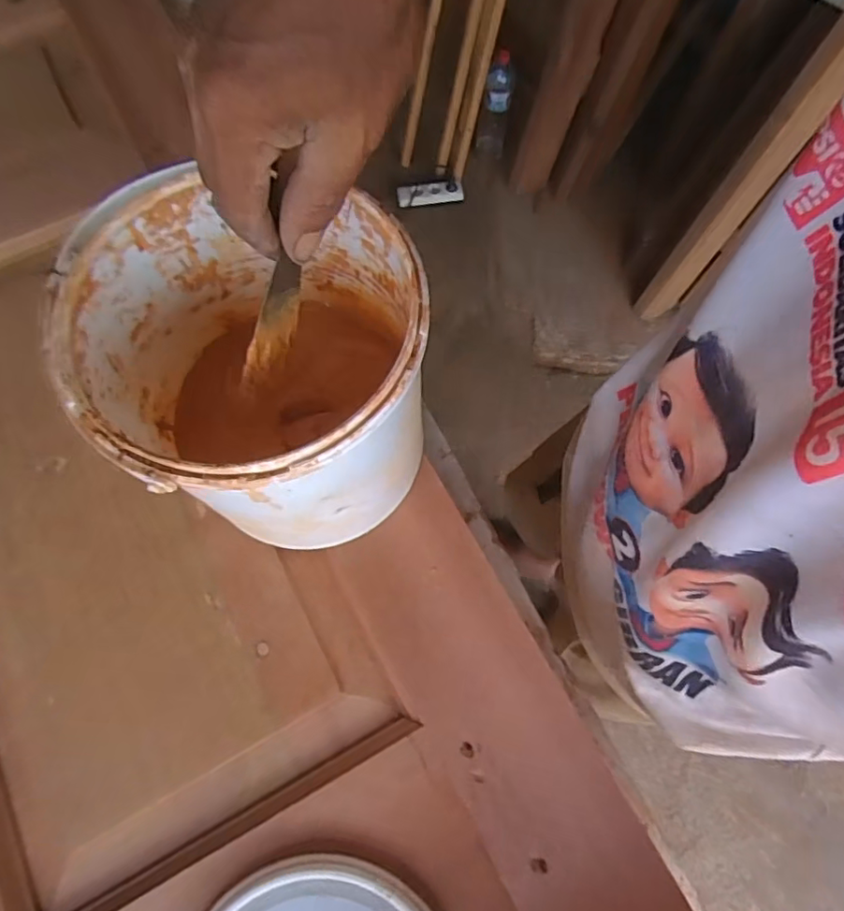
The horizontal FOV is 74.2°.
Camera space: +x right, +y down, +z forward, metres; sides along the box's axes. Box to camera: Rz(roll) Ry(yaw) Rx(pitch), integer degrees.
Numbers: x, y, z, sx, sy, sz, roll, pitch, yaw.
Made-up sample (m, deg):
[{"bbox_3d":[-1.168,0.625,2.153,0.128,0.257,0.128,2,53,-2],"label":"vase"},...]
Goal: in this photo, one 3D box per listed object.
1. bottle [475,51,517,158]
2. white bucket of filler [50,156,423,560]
[{"bbox_3d":[0.215,-1.009,1.634,0.080,0.307,0.076,12,71,6],"label":"bottle"},{"bbox_3d":[-0.091,-0.043,0.359,0.180,0.184,0.176,0,70,0],"label":"white bucket of filler"}]

